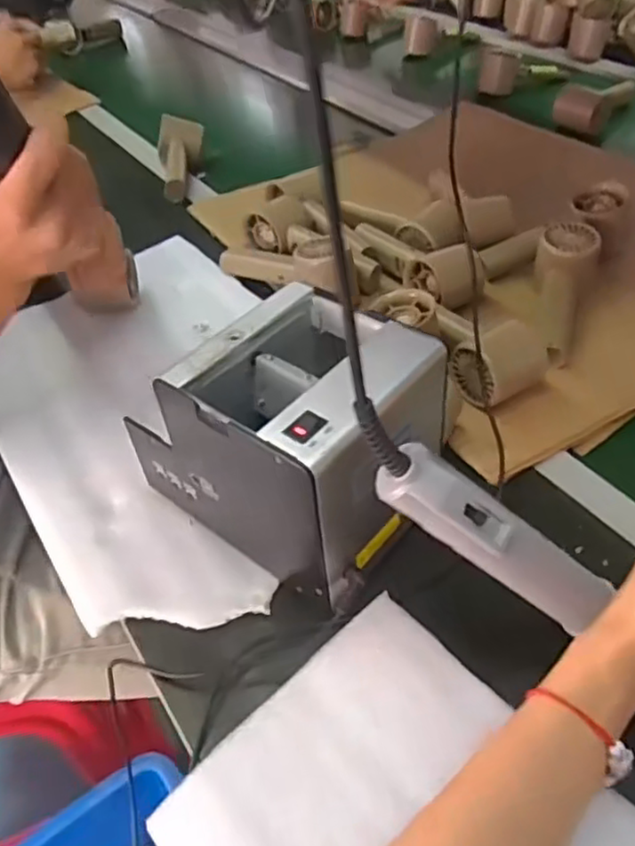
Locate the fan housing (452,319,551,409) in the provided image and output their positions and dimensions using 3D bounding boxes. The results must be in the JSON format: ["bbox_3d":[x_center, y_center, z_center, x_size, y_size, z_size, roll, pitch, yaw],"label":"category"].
[{"bbox_3d":[0.149,-0.044,0.547,0.070,0.050,0.054,-18,46,-13],"label":"fan housing"}]

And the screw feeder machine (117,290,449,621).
[{"bbox_3d":[-0.023,0.003,0.458,0.186,0.142,0.128,29,54,29],"label":"screw feeder machine"}]

